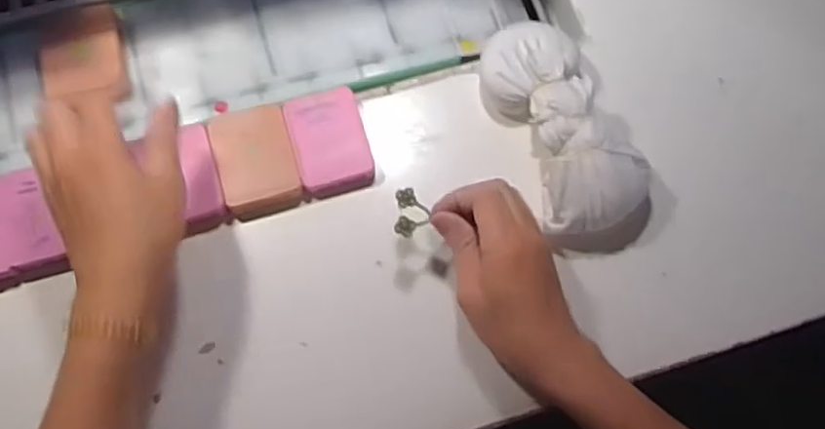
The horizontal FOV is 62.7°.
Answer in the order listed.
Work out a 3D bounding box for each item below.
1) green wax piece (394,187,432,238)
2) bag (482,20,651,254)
[{"bbox_3d":[0.000,-0.001,0.446,0.022,0.007,0.034,3,71,-1],"label":"green wax piece"},{"bbox_3d":[0.109,-0.060,0.481,0.072,0.049,0.168,-22,75,-9],"label":"bag"}]

